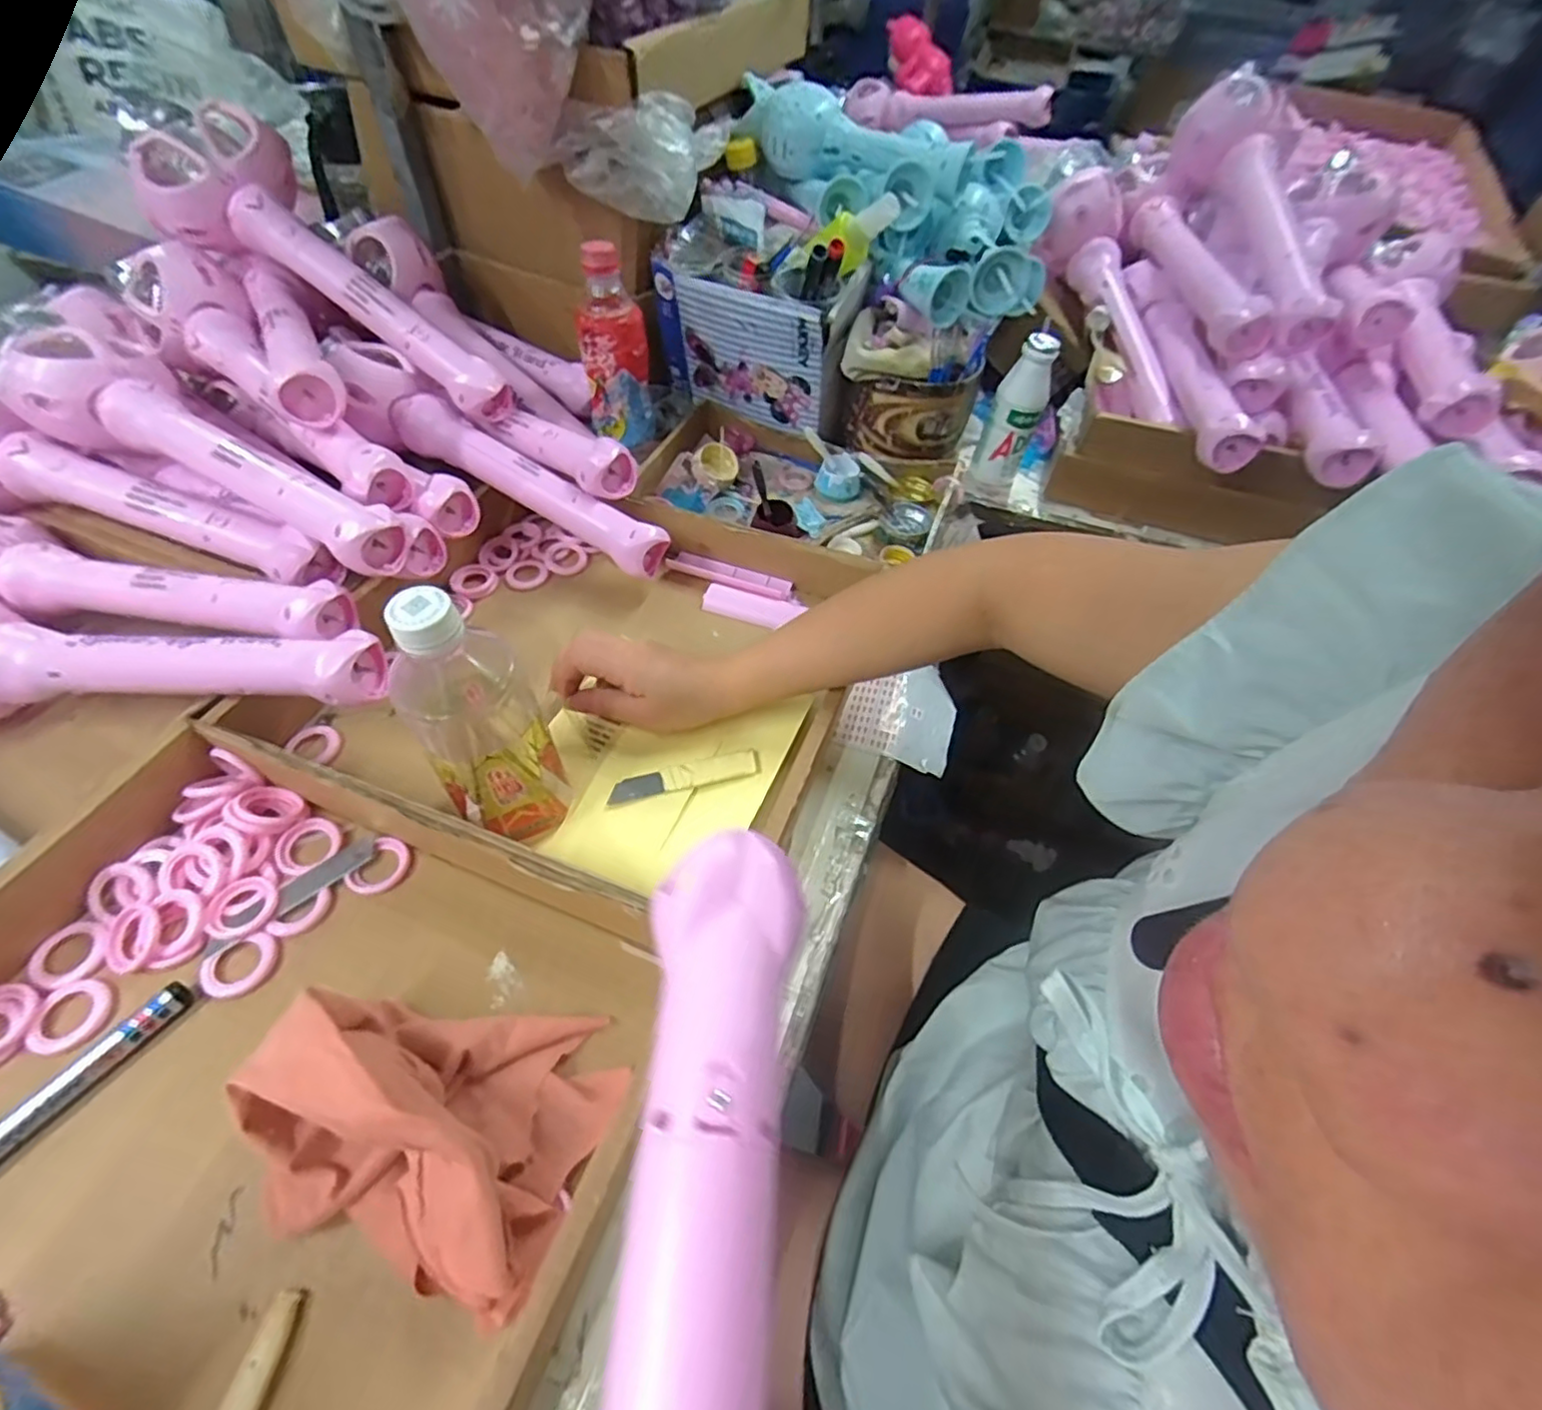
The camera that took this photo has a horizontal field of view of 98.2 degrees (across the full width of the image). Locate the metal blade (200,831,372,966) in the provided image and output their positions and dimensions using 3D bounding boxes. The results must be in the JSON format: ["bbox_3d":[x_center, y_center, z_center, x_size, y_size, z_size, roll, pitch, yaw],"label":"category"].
[{"bbox_3d":[-0.290,0.114,0.404,0.100,0.004,0.018,-35,63,-28],"label":"metal blade"}]

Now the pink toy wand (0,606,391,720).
[{"bbox_3d":[-0.422,-0.017,0.431,0.343,0.063,0.086,7,52,0],"label":"pink toy wand"}]

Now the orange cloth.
[{"bbox_3d":[-0.158,0.185,0.313,0.148,0.085,0.114,18,53,8],"label":"orange cloth"}]

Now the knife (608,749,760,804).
[{"bbox_3d":[-0.060,0.050,0.470,0.104,0.004,0.021,-10,54,-13],"label":"knife"}]

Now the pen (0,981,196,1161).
[{"bbox_3d":[-0.365,0.201,0.334,0.018,0.012,0.137,32,56,19],"label":"pen"}]

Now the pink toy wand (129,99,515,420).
[{"bbox_3d":[-0.369,-0.378,0.585,0.330,0.078,0.109,36,54,-6],"label":"pink toy wand"}]

